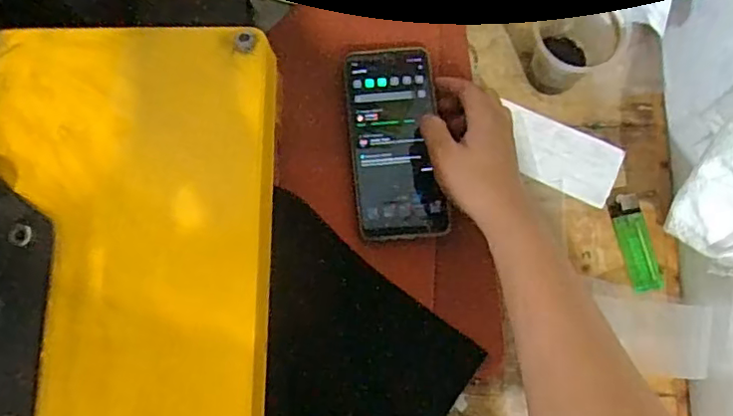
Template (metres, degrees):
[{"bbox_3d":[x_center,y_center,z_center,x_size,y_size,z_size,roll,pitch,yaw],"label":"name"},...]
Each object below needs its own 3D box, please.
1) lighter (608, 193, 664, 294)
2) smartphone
[{"bbox_3d":[0.227,0.029,0.500,0.025,0.008,0.082,-13,81,0],"label":"lighter"},{"bbox_3d":[0.025,-0.055,0.497,0.073,0.010,0.160,-5,82,1],"label":"smartphone"}]

